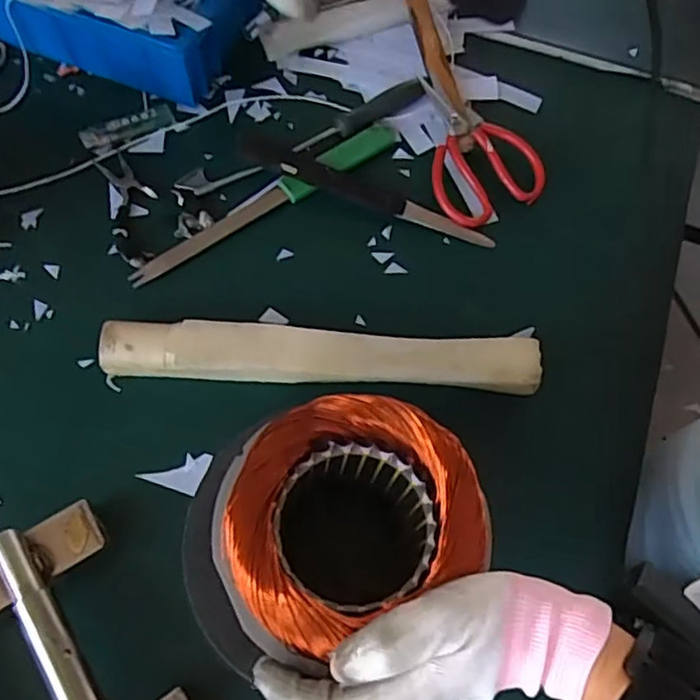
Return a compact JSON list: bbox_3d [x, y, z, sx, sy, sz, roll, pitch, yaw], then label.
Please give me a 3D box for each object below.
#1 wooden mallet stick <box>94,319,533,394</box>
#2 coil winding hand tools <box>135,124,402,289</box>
[{"bbox_3d":[-0.021,0.005,0.497,0.331,0.029,0.042,4,64,-1],"label":"wooden mallet stick"},{"bbox_3d":[-0.069,-0.131,0.562,0.270,0.014,0.024,-34,71,-17],"label":"coil winding hand tools"}]

